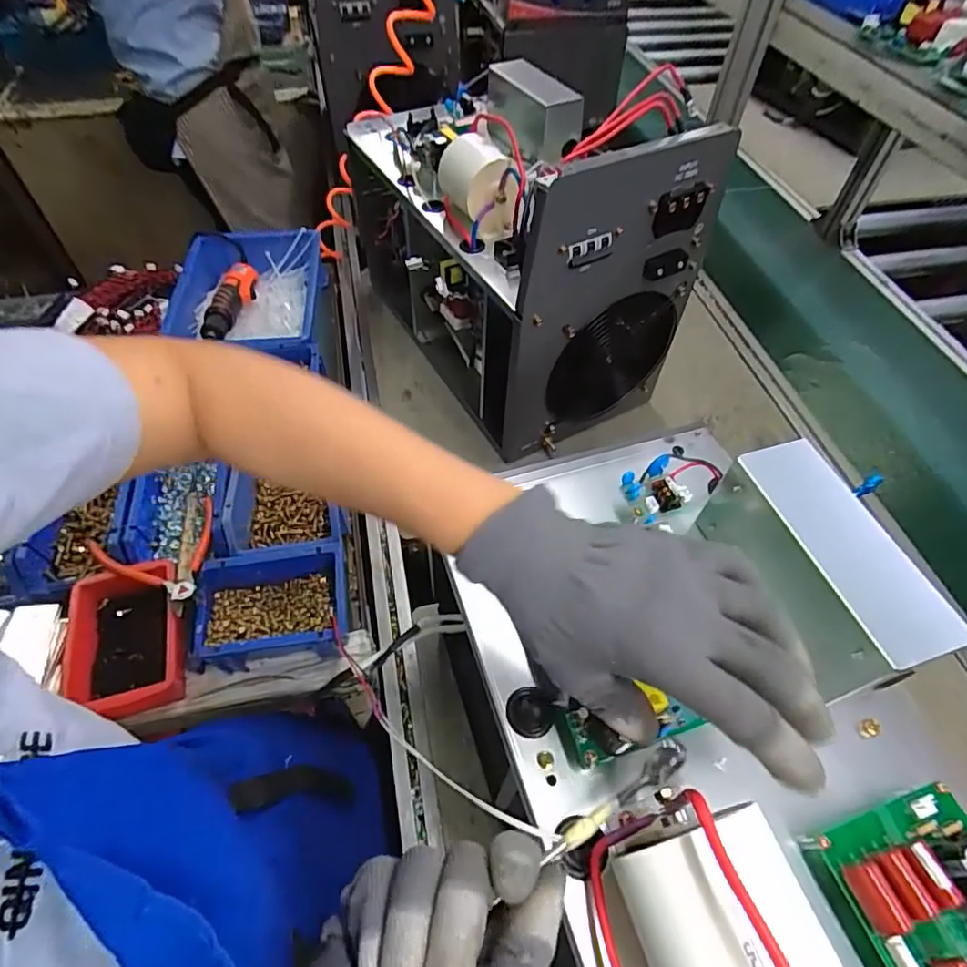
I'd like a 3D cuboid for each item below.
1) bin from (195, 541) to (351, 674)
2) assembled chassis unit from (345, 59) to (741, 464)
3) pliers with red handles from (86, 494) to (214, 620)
[{"bbox_3d":[-0.219,0.126,0.566,0.149,0.056,0.101,-6,54,-5],"label":"bin"},{"bbox_3d":[0.019,-0.355,0.784,0.259,0.384,0.510,-24,58,-18],"label":"assembled chassis unit"},{"bbox_3d":[-0.339,0.082,0.601,0.121,0.027,0.135,-32,61,-22],"label":"pliers with red handles"}]

